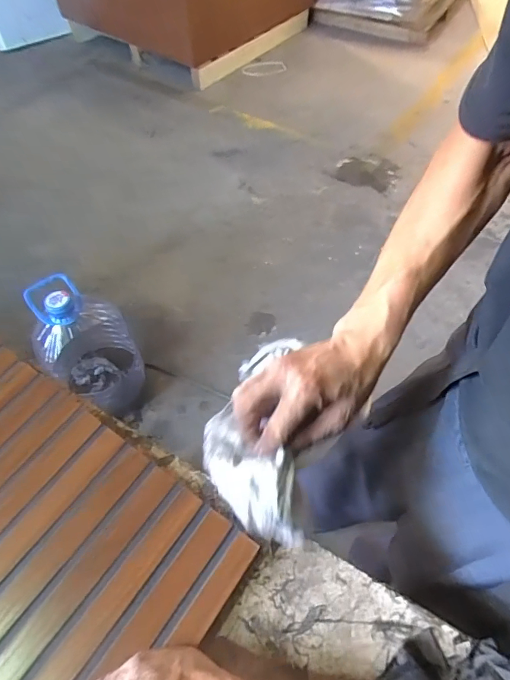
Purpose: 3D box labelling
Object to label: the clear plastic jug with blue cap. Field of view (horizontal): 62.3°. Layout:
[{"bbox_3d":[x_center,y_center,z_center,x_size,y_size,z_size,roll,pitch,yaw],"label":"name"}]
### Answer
[{"bbox_3d":[-0.459,0.033,1.185,0.231,0.454,0.204,-14,57,-10],"label":"clear plastic jug with blue cap"}]

